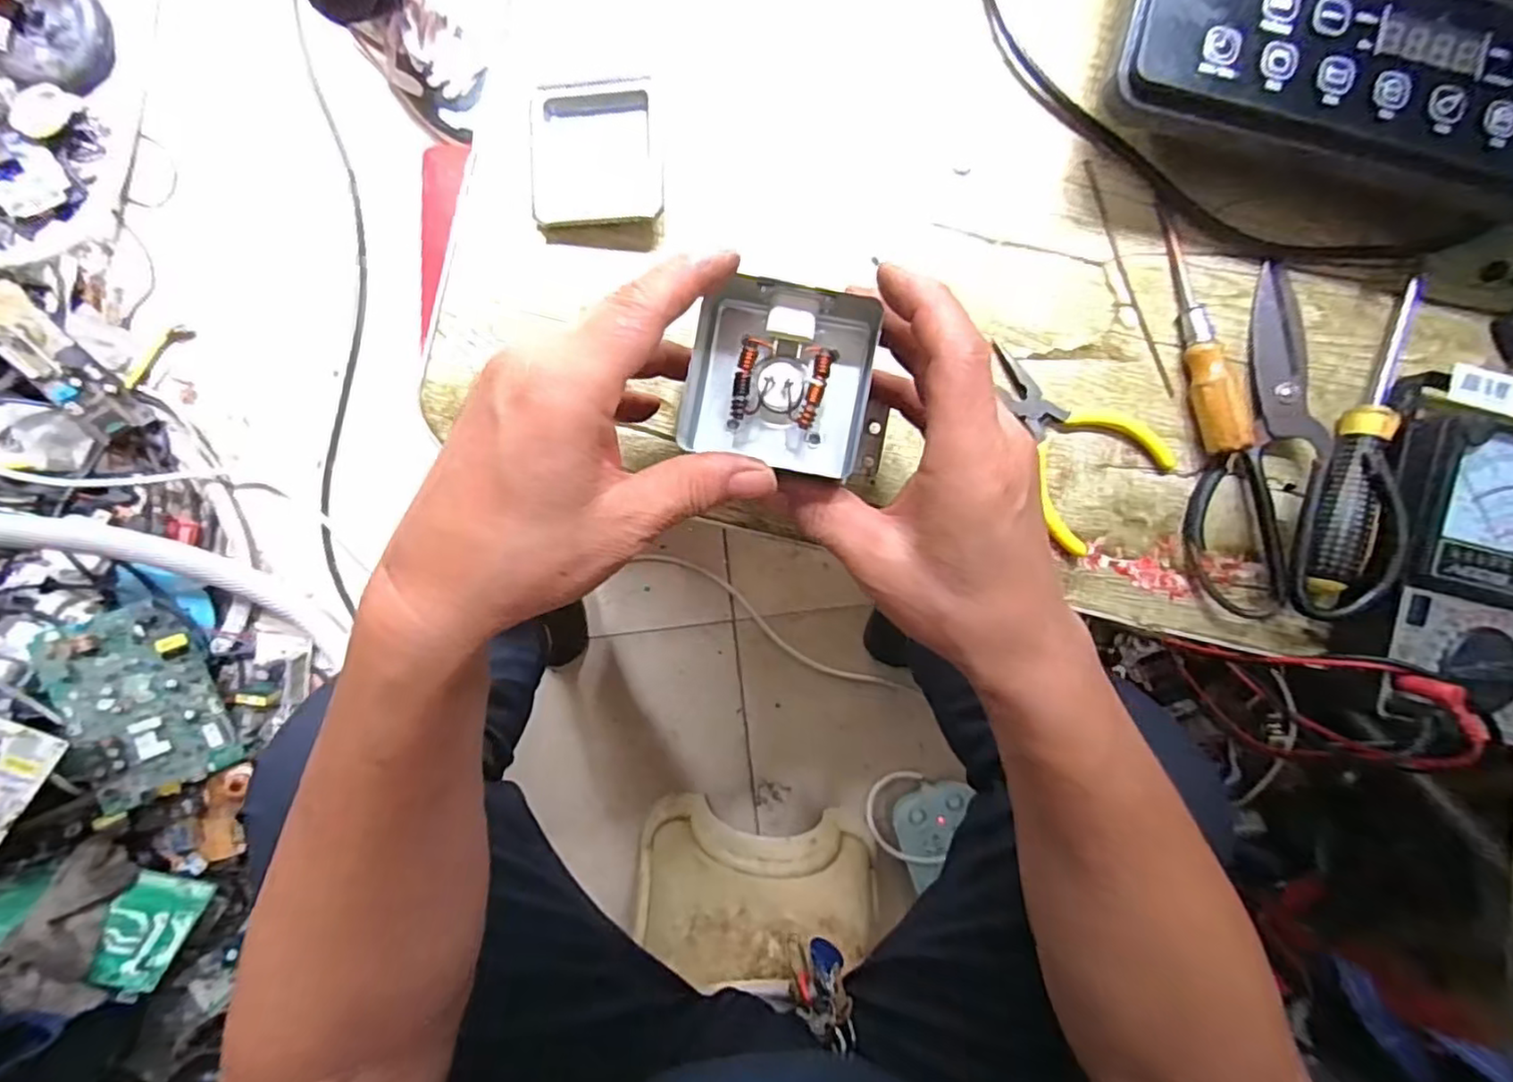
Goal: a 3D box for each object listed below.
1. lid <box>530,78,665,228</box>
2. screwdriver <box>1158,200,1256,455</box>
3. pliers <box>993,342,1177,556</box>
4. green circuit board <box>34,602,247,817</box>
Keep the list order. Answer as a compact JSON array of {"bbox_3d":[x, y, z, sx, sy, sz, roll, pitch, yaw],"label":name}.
[{"bbox_3d":[-0.085,-0.204,0.351,0.066,0.012,0.068,-2,95,-3],"label":"lid"},{"bbox_3d":[0.246,-0.118,0.370,0.016,0.019,0.141,-8,81,-2],"label":"screwdriver"},{"bbox_3d":[0.171,-0.060,0.371,0.079,0.010,0.115,-40,95,1],"label":"pliers"},{"bbox_3d":[-0.679,0.177,0.734,0.123,0.020,0.204,-23,93,-34],"label":"green circuit board"}]

